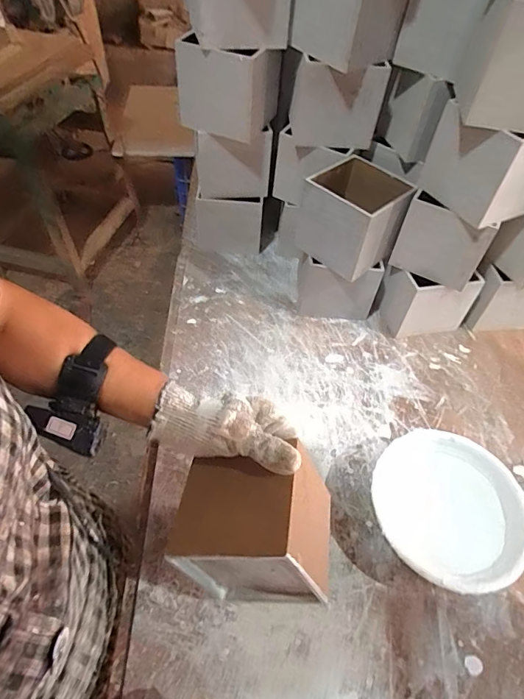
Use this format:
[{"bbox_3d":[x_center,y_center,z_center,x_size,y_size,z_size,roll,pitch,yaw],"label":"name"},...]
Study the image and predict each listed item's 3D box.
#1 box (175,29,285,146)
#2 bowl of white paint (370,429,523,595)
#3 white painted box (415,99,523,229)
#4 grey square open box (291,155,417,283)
[{"bbox_3d":[-0.044,-0.377,0.613,0.123,0.105,0.097,20,55,13],"label":"box"},{"bbox_3d":[0.210,0.187,0.503,0.167,0.058,0.169,2,52,-3],"label":"bowl of white paint"},{"bbox_3d":[0.279,-0.231,0.530,0.109,0.104,0.124,-21,56,-17],"label":"white painted box"},{"bbox_3d":[0.130,-0.191,0.615,0.119,0.104,0.118,38,60,24],"label":"grey square open box"}]

